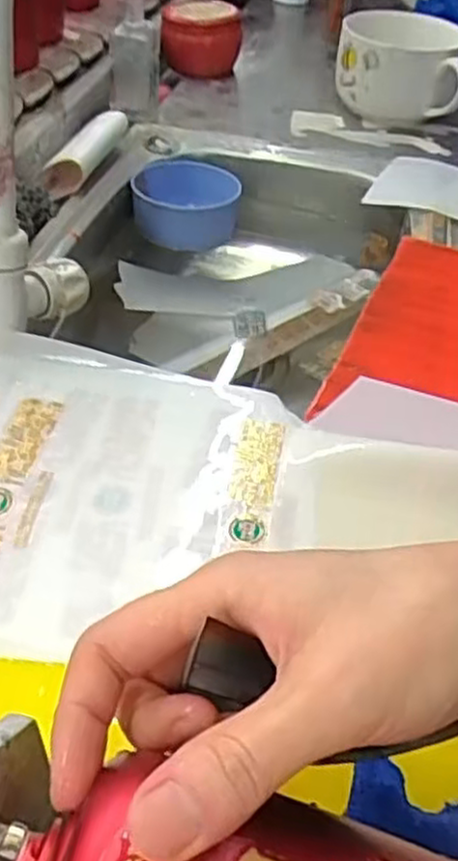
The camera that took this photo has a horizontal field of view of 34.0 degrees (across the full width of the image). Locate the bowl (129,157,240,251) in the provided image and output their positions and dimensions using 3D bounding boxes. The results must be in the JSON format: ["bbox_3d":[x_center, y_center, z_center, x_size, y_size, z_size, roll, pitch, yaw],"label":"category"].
[{"bbox_3d":[-0.047,-0.236,0.779,0.105,0.055,0.094,-5,46,-12],"label":"bowl"}]

